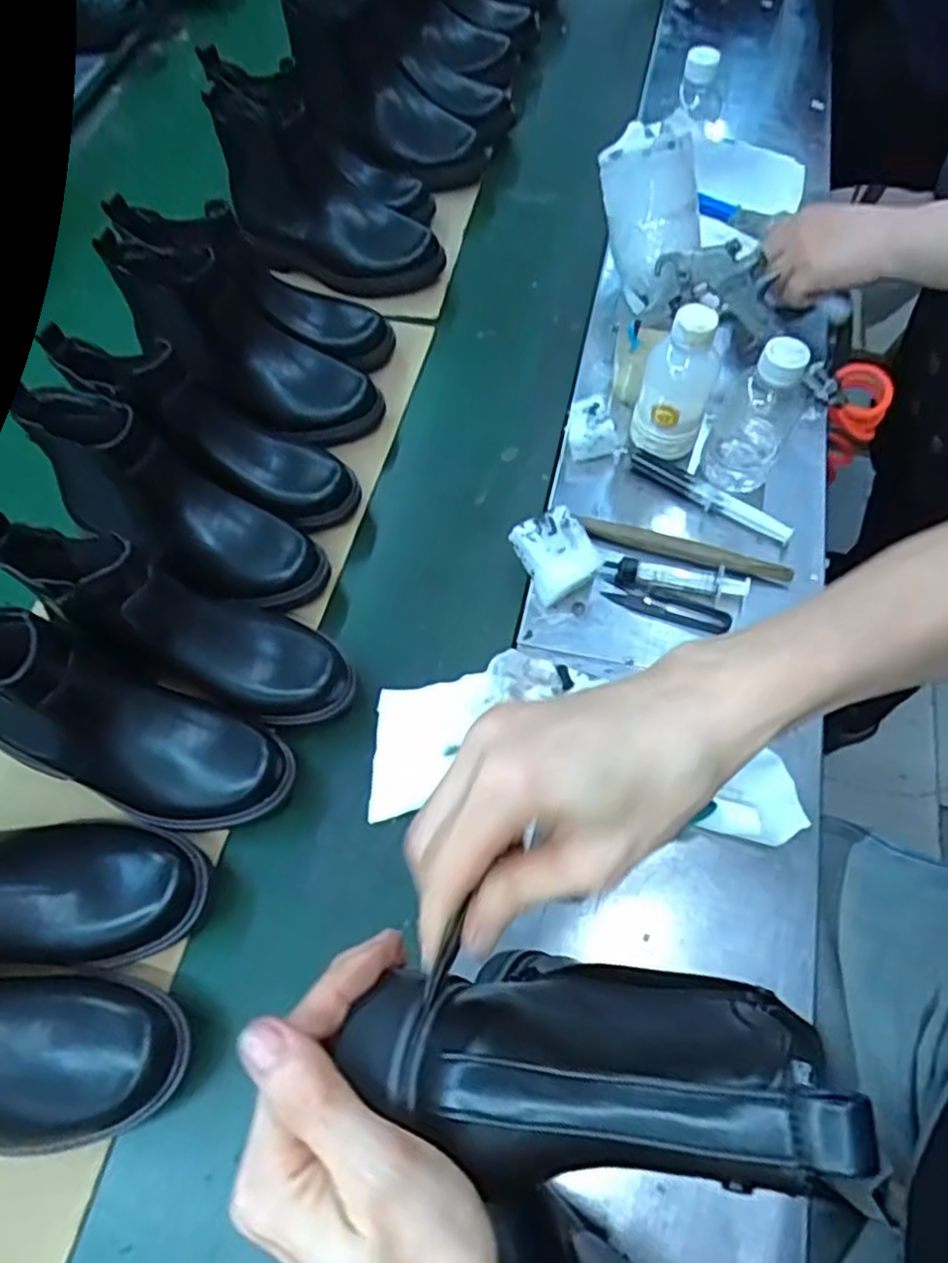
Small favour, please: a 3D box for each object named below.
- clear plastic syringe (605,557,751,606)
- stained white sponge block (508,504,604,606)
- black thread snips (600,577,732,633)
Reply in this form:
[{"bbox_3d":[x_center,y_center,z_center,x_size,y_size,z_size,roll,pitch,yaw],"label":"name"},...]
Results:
[{"bbox_3d":[0.161,-0.041,0.596,0.110,0.016,0.027,8,62,7],"label":"clear plastic syringe"},{"bbox_3d":[0.067,-0.059,0.599,0.055,0.037,0.068,-27,64,-11],"label":"stained white sponge block"},{"bbox_3d":[0.151,-0.020,0.592,0.099,0.007,0.020,19,64,13],"label":"black thread snips"}]

